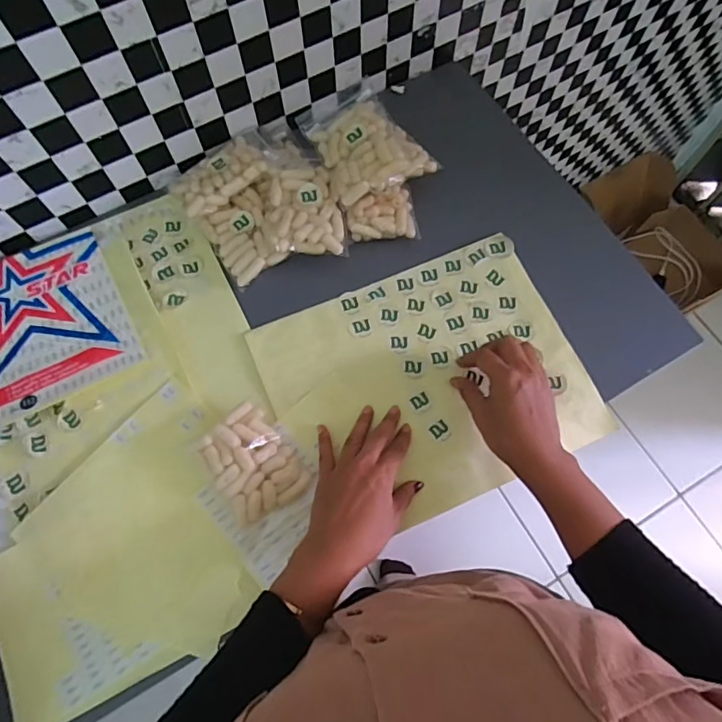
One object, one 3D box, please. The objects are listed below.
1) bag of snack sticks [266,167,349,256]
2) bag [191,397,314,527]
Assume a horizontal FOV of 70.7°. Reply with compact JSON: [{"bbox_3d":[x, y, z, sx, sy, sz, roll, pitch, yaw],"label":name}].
[{"bbox_3d":[-0.066,-0.172,0.585,0.085,0.025,0.109,-9,70,-2],"label":"bag of snack sticks"},{"bbox_3d":[-0.108,0.099,0.507,0.078,0.027,0.104,-31,73,-10],"label":"bag"}]

